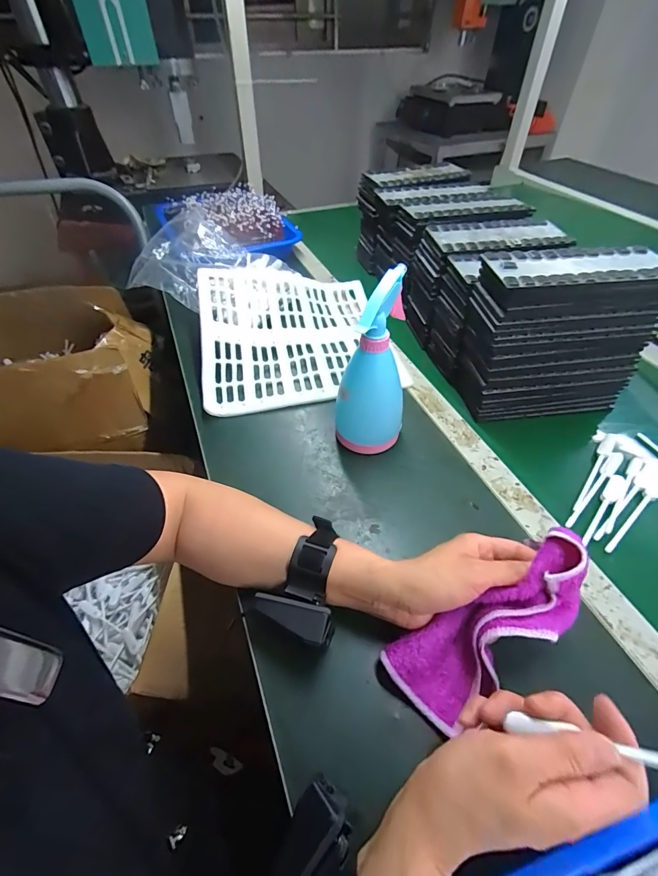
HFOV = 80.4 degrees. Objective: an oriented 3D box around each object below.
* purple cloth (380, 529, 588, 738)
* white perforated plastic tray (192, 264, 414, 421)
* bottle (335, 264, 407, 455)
[{"bbox_3d":[0.133,0.149,0.308,0.174,0.053,0.061,-42,54,7],"label":"purple cloth"},{"bbox_3d":[-0.057,-0.177,0.642,0.293,0.033,0.312,-4,58,-15],"label":"white perforated plastic tray"},{"bbox_3d":[0.047,-0.073,0.444,0.076,0.199,0.082,0,47,-1],"label":"bottle"}]

